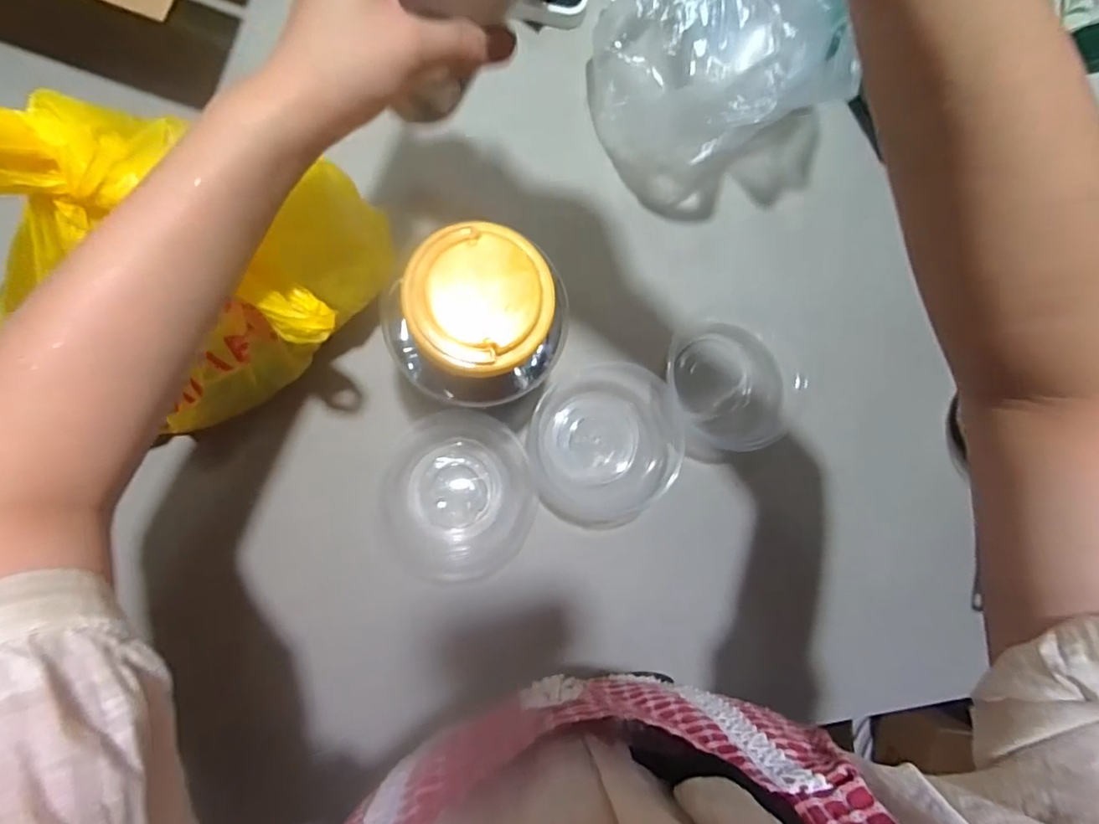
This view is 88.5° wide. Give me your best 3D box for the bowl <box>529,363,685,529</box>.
[{"bbox_3d":[0.056,0.030,0.525,0.142,0.056,0.148,0,87,-9],"label":"bowl"}]

